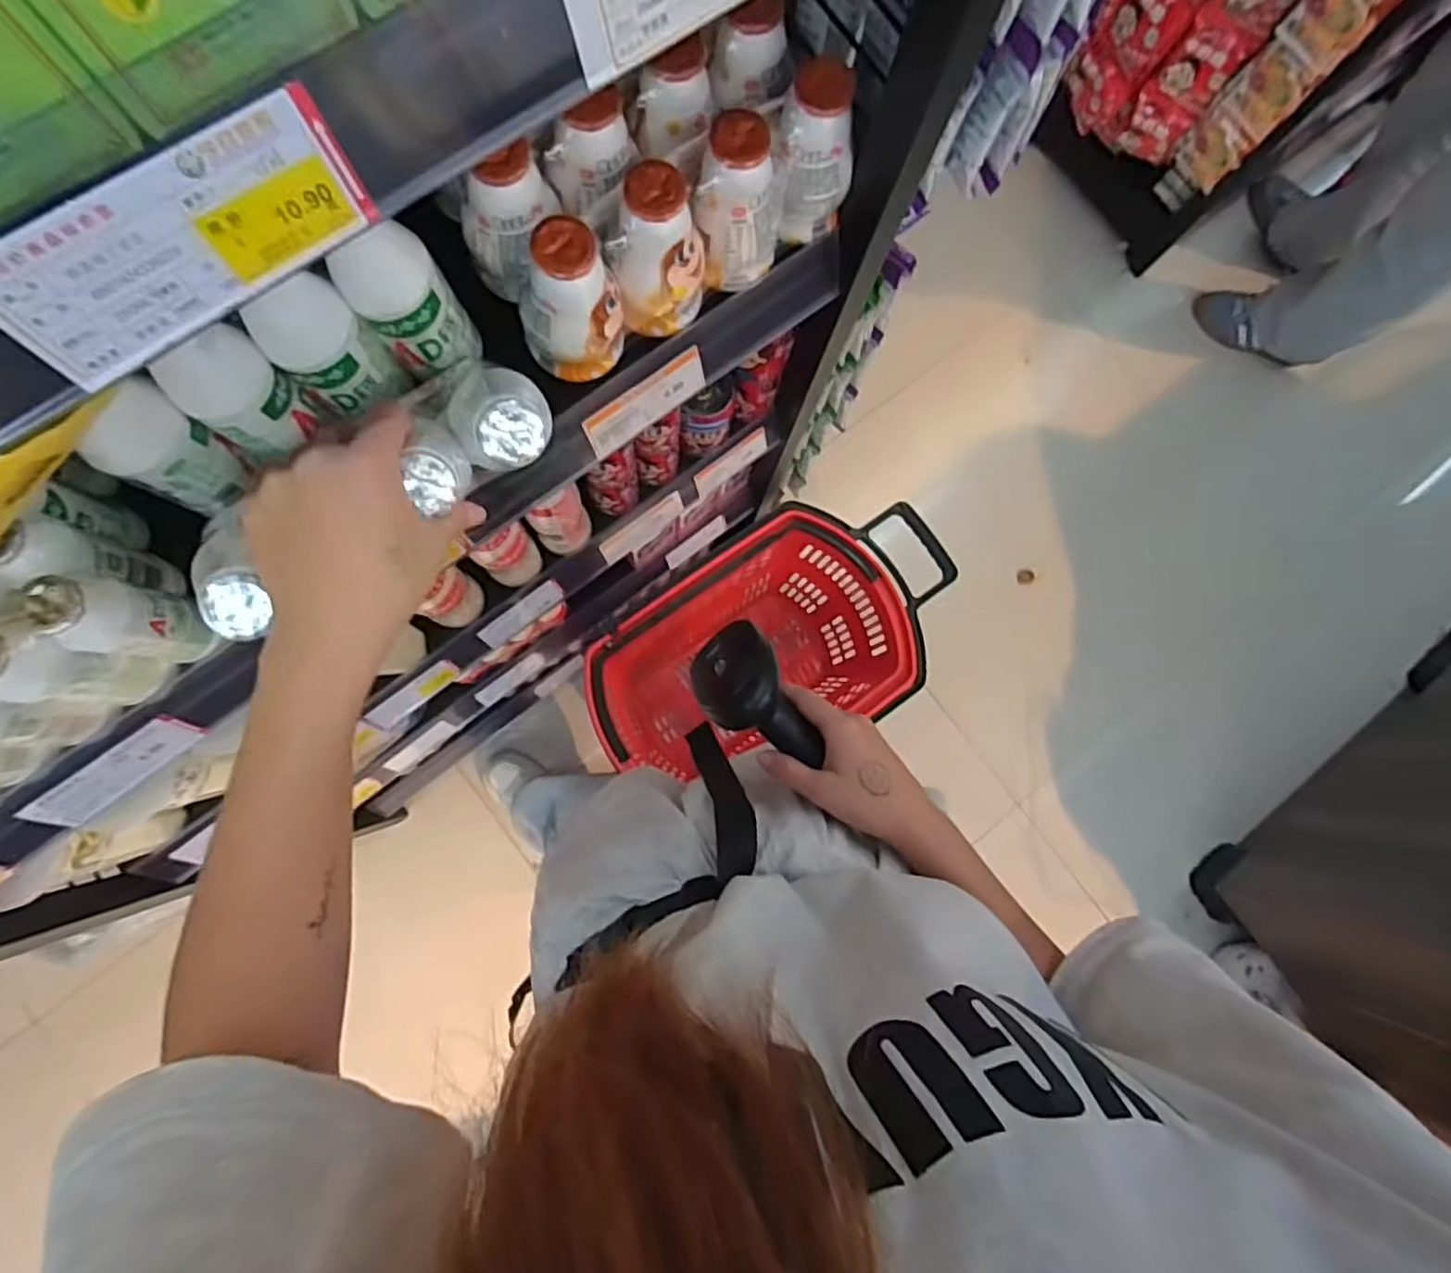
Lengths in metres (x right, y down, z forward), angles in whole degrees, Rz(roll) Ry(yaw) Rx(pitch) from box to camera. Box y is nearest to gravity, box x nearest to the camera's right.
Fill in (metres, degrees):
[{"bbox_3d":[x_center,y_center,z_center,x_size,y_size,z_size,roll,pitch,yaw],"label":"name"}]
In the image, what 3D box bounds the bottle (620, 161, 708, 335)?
[{"bbox_3d":[-0.036,-0.223,0.420,0.049,0.091,0.045,1,83,-5],"label":"bottle"}]

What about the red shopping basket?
[{"bbox_3d":[0.067,0.030,1.180,0.557,0.341,0.318,-34,87,-8],"label":"red shopping basket"}]

